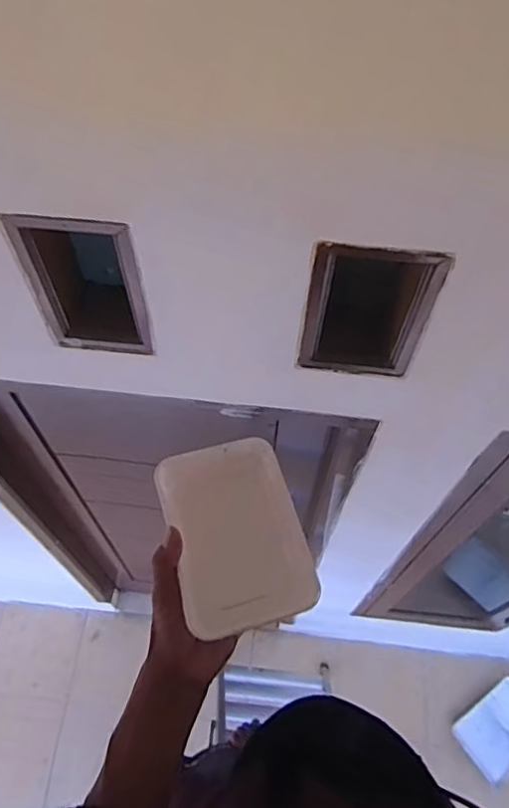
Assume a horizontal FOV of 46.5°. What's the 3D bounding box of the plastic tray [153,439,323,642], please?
[{"bbox_3d":[-0.017,0.118,0.544,0.112,0.033,0.165,-14,62,-9],"label":"plastic tray"}]

